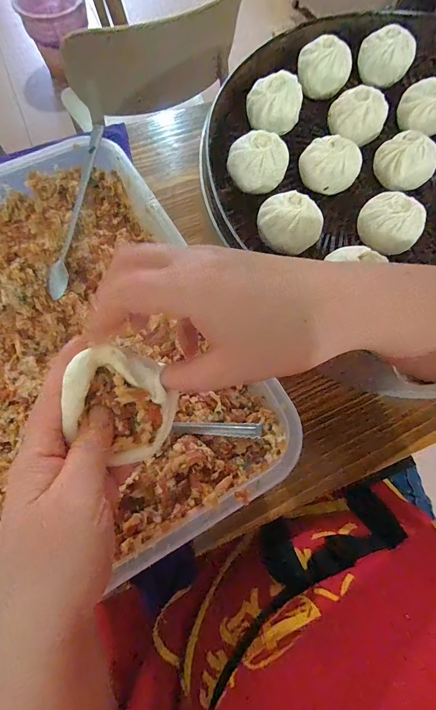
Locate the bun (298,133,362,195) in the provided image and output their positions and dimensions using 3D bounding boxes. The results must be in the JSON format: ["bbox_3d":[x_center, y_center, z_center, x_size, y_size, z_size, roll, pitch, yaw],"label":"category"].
[{"bbox_3d":[0.127,-0.216,0.410,0.067,0.046,0.055,25,72,7],"label":"bun"}]

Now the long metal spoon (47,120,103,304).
[{"bbox_3d":[-0.141,-0.143,0.357,0.017,0.010,0.174,15,89,3],"label":"long metal spoon"}]

